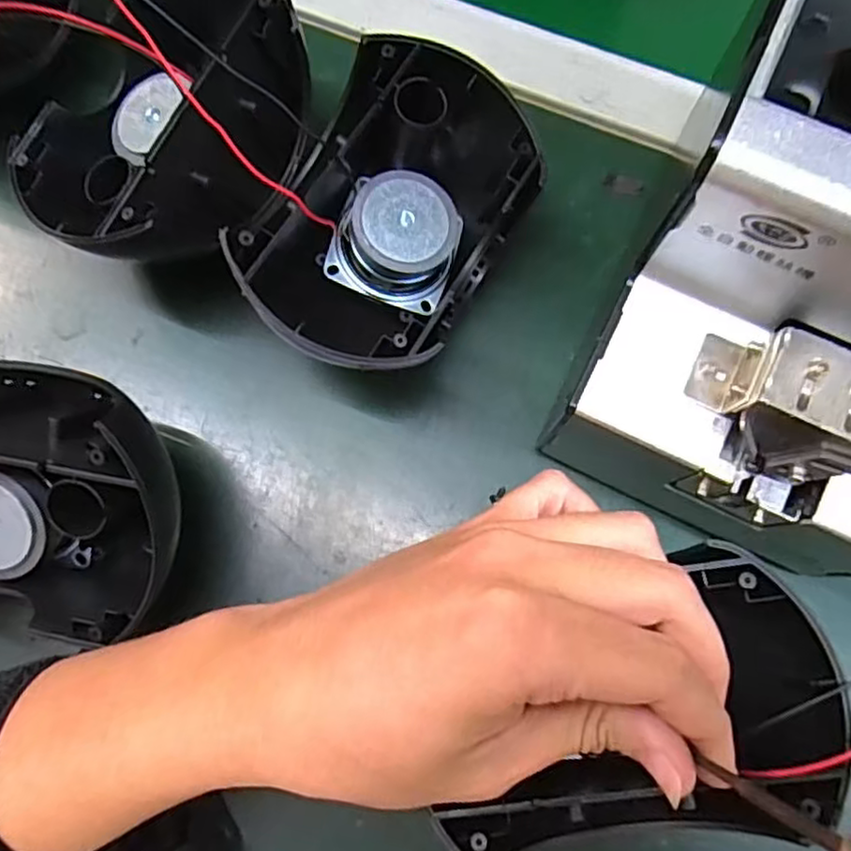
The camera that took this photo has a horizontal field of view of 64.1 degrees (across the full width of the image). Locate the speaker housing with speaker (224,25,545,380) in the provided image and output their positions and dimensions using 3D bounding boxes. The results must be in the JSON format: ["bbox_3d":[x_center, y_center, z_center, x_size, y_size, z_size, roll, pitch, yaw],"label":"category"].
[{"bbox_3d":[-0.013,-0.087,0.282,0.093,0.076,0.141,28,80,6],"label":"speaker housing with speaker"}]

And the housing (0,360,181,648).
[{"bbox_3d":[-0.157,0.026,0.254,0.123,0.084,0.097,3,79,1],"label":"housing"}]

